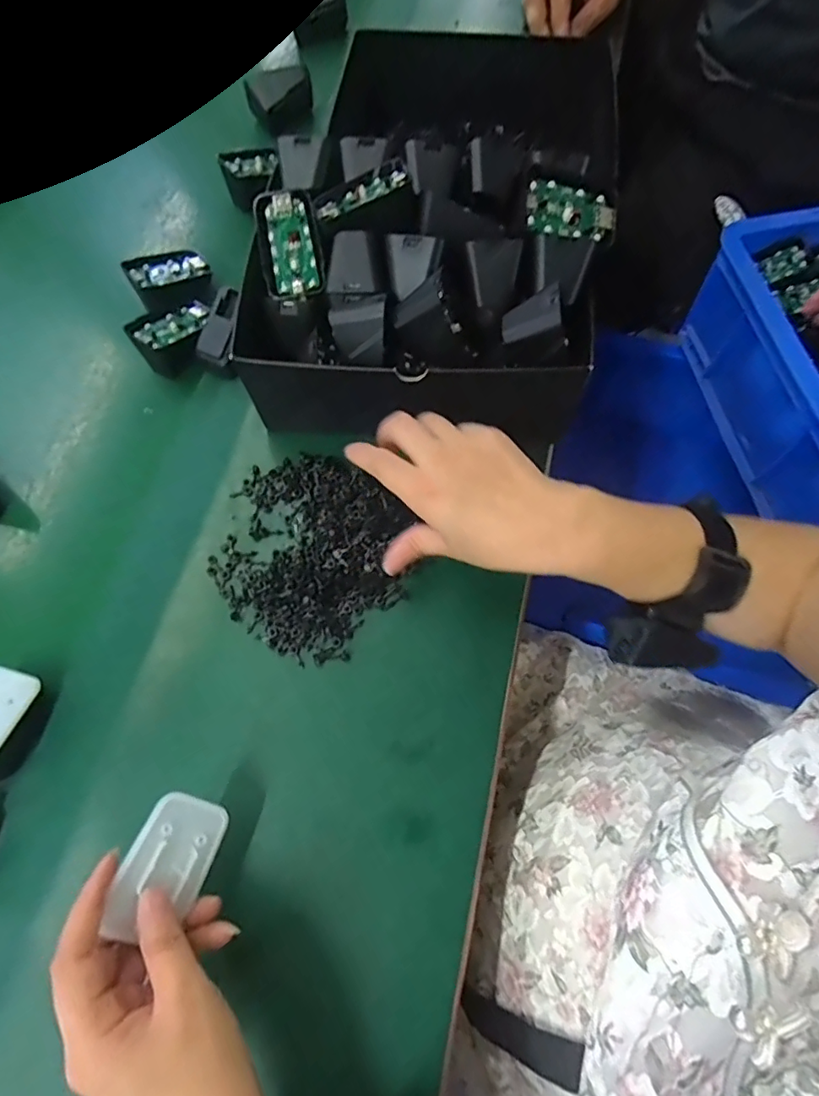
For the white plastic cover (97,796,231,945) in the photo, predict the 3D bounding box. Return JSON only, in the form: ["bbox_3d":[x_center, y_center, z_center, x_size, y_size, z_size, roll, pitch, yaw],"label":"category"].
[{"bbox_3d":[-0.129,0.169,0.289,0.045,0.008,0.067,35,62,-27],"label":"white plastic cover"}]

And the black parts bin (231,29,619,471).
[{"bbox_3d":[0.030,-0.261,0.436,0.247,0.119,0.366,12,70,6],"label":"black parts bin"}]

